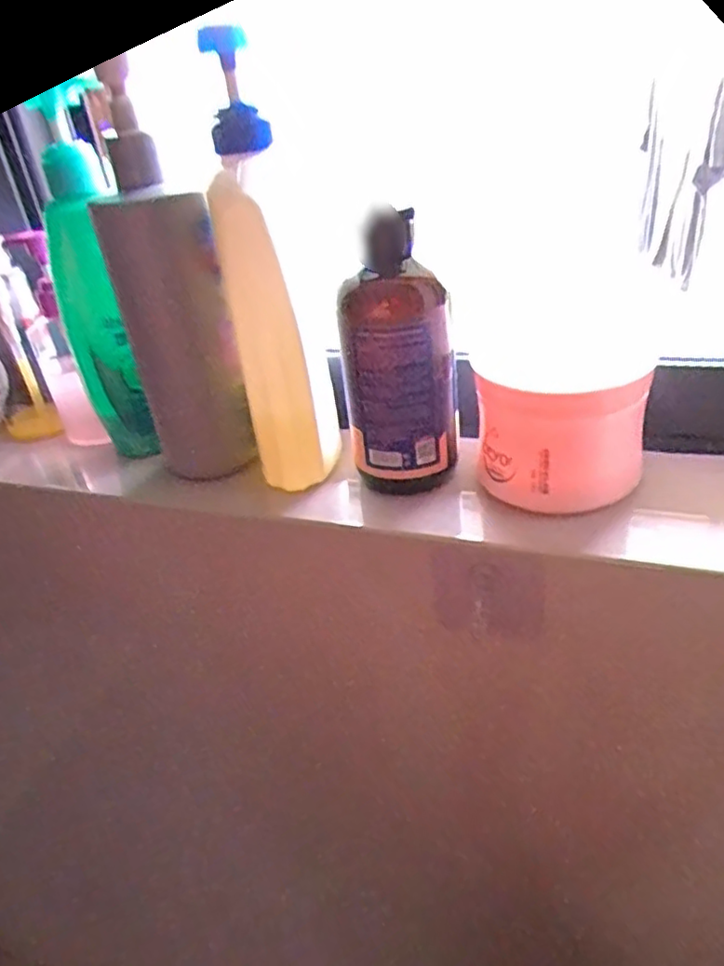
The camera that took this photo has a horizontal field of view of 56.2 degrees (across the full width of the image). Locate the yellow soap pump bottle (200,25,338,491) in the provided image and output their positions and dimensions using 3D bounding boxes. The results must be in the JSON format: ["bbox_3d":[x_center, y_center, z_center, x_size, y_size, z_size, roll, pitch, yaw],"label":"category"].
[{"bbox_3d":[-0.058,-0.118,0.407,0.047,0.251,0.068,-10,31,-3],"label":"yellow soap pump bottle"}]

